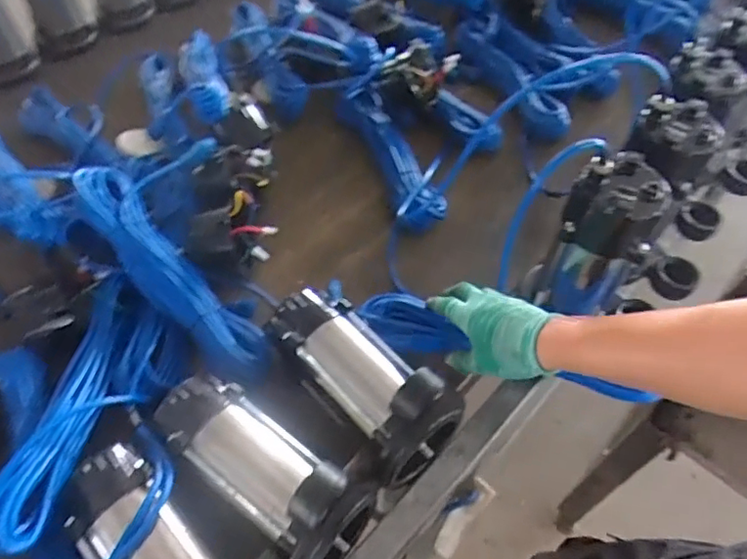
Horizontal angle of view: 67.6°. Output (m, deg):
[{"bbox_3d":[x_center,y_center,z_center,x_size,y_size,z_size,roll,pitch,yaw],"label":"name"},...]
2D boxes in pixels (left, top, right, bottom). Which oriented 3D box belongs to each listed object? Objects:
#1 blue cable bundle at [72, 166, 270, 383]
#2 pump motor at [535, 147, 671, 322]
[{"bbox_3d":[-0.256,-0.012,0.707,0.086,0.049,0.352,-39,78,-25],"label":"blue cable bundle"},{"bbox_3d":[0.257,-0.040,0.649,0.108,0.225,0.110,19,55,14],"label":"pump motor"}]

